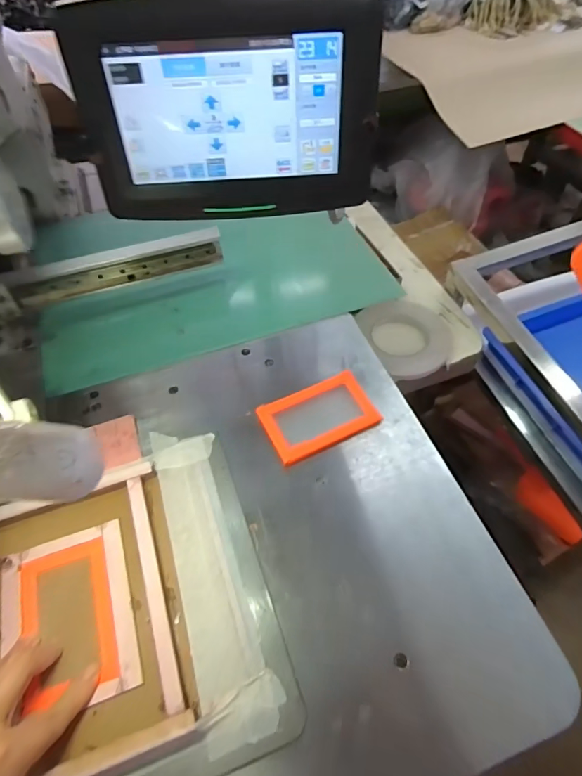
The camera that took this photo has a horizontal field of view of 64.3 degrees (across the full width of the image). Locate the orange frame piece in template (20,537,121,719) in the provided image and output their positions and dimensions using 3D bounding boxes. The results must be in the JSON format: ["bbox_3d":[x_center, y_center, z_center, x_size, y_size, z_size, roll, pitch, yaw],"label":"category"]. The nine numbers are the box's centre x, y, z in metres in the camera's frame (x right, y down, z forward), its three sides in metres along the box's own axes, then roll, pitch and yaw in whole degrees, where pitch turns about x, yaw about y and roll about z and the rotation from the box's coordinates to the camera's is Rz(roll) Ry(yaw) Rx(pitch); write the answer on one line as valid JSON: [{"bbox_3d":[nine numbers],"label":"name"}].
[{"bbox_3d":[-0.165,0.169,0.342,0.064,0.009,0.102,-17,56,-10],"label":"orange frame piece in template"}]

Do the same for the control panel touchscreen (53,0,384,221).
[{"bbox_3d":[-0.041,-0.190,0.325,0.199,0.134,0.032,-4,55,-1],"label":"control panel touchscreen"}]

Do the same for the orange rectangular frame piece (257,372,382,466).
[{"bbox_3d":[0.027,0.026,0.448,0.106,0.013,0.067,-24,58,-15],"label":"orange rectangular frame piece"}]

